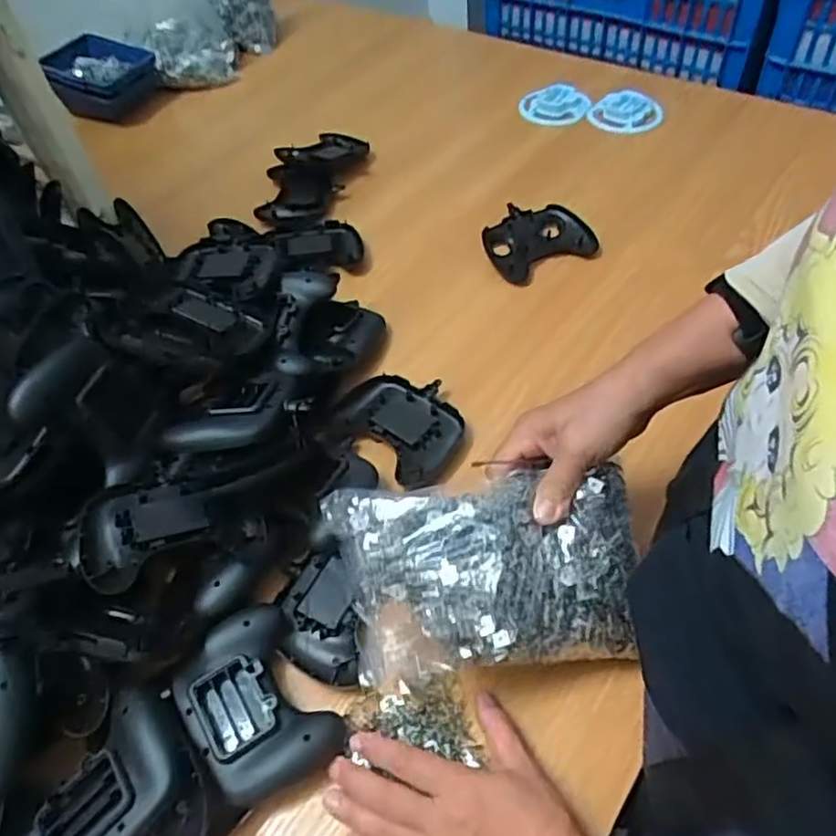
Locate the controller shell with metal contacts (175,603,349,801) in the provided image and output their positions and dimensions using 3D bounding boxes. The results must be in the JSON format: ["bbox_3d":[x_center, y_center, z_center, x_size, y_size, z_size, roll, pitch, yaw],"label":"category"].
[{"bbox_3d":[-0.114,0.198,0.466,0.086,0.031,0.119,-28,55,-18],"label":"controller shell with metal contacts"}]

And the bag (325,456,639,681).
[{"bbox_3d":[0.046,0.100,0.440,0.197,0.034,0.120,-5,76,-2],"label":"bag"}]

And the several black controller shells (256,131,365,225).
[{"bbox_3d":[-0.148,-0.329,0.916,0.109,0.038,0.207,20,55,18],"label":"several black controller shells"}]

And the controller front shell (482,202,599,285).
[{"bbox_3d":[0.141,-0.209,0.791,0.127,0.036,0.095,-20,53,-12],"label":"controller front shell"}]

